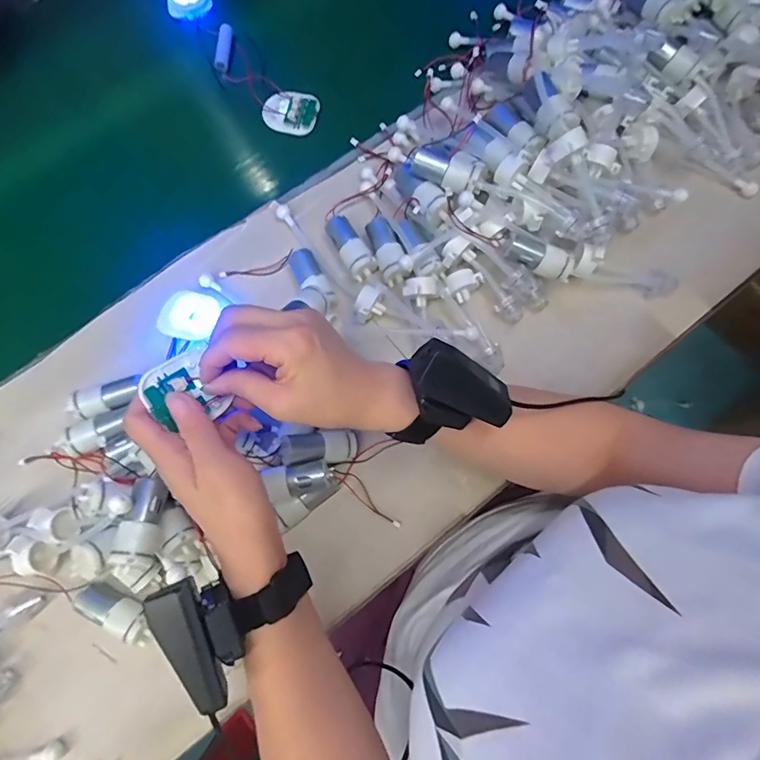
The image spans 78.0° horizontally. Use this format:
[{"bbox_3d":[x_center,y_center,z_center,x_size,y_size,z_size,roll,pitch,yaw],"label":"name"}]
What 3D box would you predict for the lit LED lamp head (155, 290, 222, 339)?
[{"bbox_3d":[-0.173,-0.060,0.429,0.052,0.018,0.045,14,76,3],"label":"lit LED lamp head"}]

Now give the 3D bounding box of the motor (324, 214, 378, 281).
[{"bbox_3d":[-0.028,-0.125,0.440,0.023,0.023,0.065,-31,78,-8],"label":"motor"}]

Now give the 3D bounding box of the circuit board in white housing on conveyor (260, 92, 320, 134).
[{"bbox_3d":[-0.095,-0.284,0.497,0.059,0.013,0.044,8,76,2],"label":"circuit board in white housing on conveyor"}]

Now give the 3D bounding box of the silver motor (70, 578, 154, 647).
[{"bbox_3d":[-0.207,0.184,0.374,0.065,0.022,0.026,28,77,6],"label":"silver motor"}]

